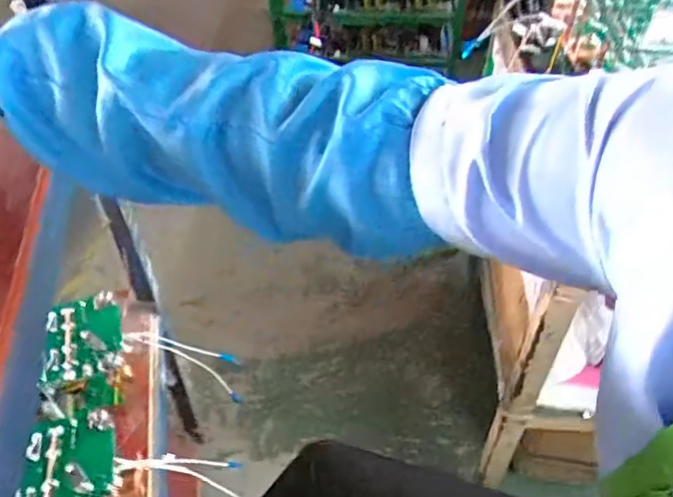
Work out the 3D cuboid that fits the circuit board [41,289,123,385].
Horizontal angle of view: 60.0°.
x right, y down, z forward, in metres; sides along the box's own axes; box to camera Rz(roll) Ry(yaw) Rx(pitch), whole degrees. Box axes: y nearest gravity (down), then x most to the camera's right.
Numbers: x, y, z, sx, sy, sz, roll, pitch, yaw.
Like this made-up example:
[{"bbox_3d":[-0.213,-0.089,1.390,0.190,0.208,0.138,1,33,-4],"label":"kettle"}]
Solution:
[{"bbox_3d":[-0.298,0.104,0.685,0.083,0.018,0.107,-12,45,-12],"label":"circuit board"}]

